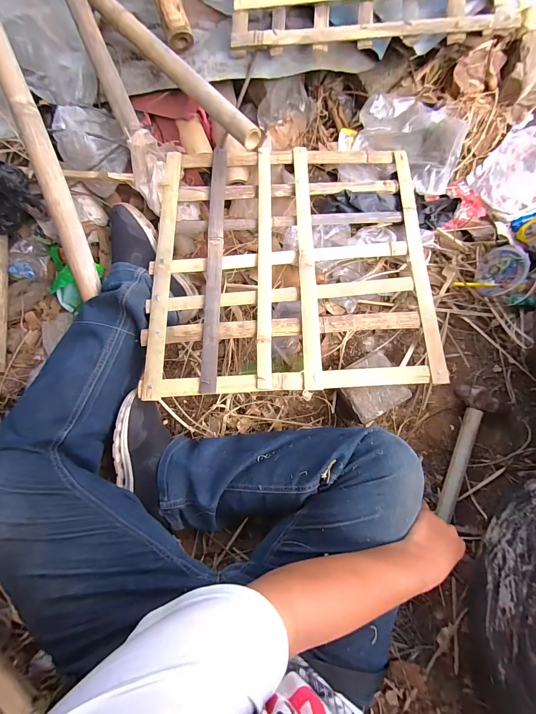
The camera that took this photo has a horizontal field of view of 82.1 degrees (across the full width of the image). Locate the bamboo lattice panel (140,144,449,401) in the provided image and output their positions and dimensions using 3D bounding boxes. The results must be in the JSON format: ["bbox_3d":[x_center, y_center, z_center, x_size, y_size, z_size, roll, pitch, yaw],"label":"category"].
[{"bbox_3d":[0.040,-0.191,0.590,0.526,0.033,0.514,-3,72,-1],"label":"bamboo lattice panel"}]

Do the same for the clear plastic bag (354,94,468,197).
[{"bbox_3d":[0.317,-0.479,0.678,0.141,0.068,0.253,-44,81,-7],"label":"clear plastic bag"}]

